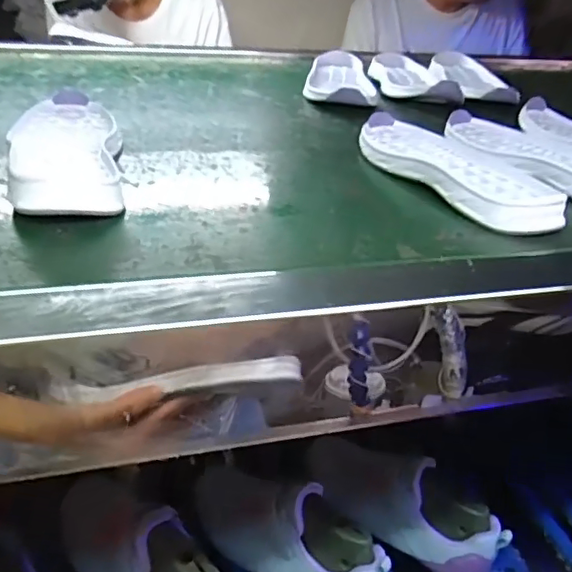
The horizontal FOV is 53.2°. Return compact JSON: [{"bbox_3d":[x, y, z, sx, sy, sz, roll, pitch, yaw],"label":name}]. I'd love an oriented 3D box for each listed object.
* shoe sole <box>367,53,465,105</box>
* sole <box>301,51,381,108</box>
[{"bbox_3d":[0.165,-0.281,0.763,0.090,0.037,0.224,6,25,-3],"label":"shoe sole"},{"bbox_3d":[0.069,-0.273,0.740,0.087,0.042,0.258,7,25,-1],"label":"sole"}]

